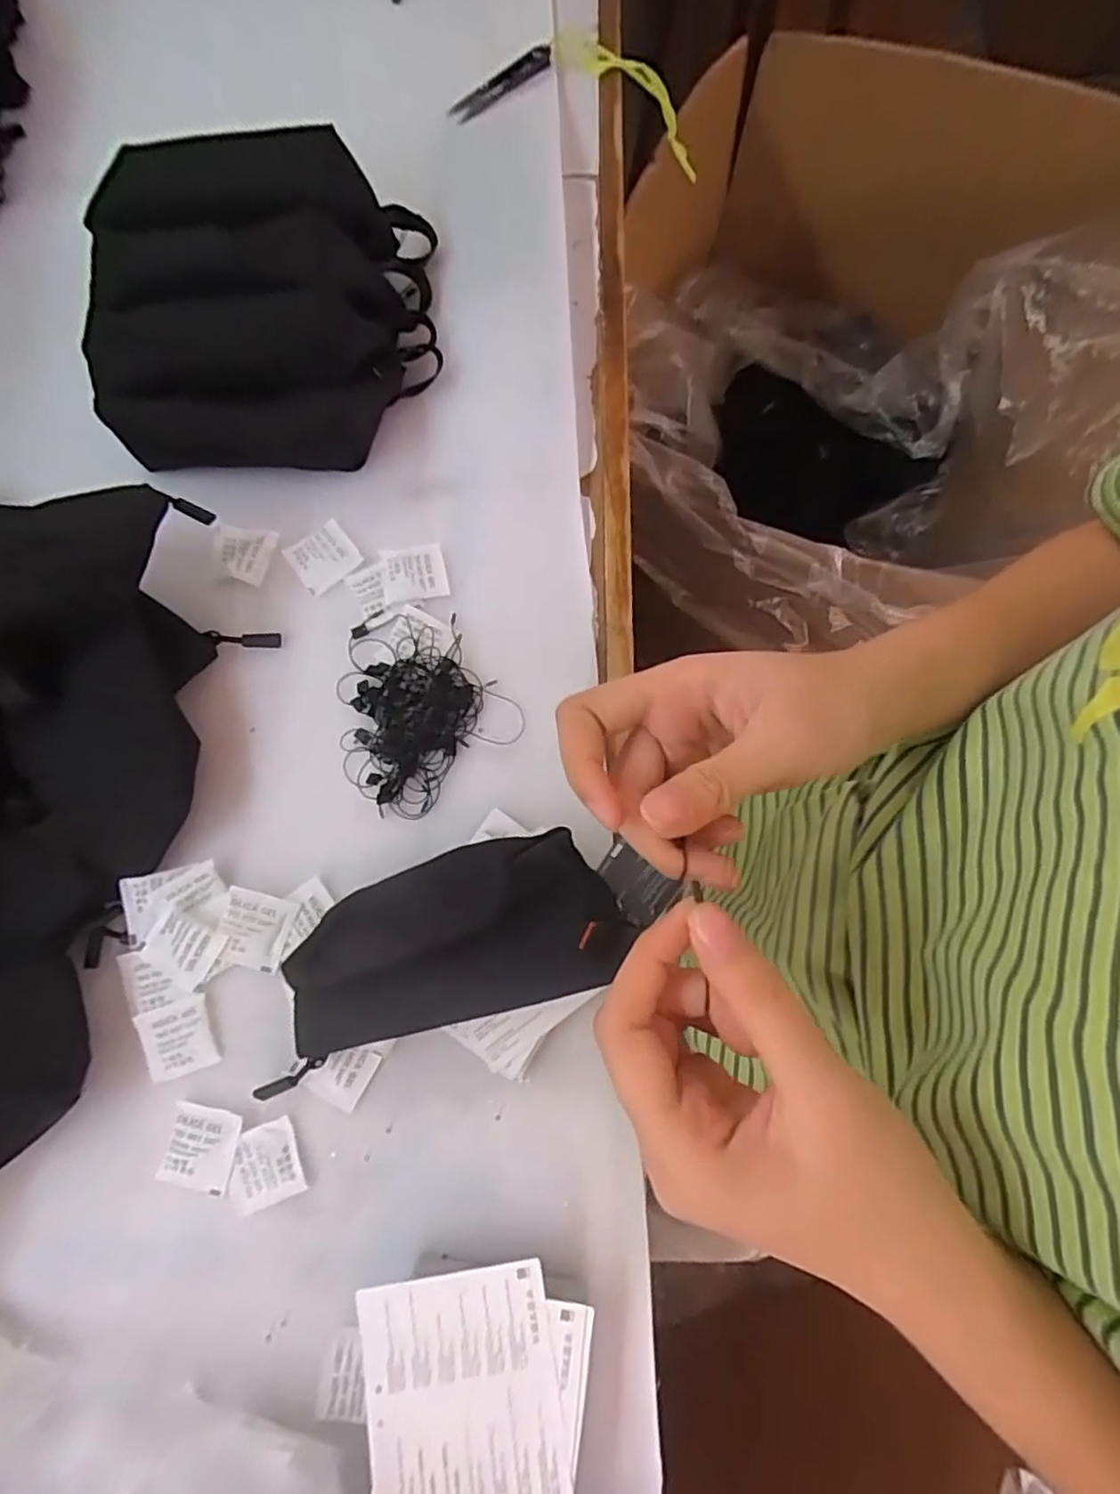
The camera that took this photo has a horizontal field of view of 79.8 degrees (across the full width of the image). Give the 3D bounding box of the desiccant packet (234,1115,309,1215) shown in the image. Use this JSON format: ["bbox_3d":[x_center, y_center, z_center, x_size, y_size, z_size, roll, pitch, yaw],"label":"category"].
[{"bbox_3d":[-0.156,0.222,0.357,0.033,0.004,0.039,-21,78,-4],"label":"desiccant packet"}]

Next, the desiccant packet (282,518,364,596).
[{"bbox_3d":[-0.154,-0.124,0.436,0.041,0.005,0.037,-37,79,-7],"label":"desiccant packet"}]

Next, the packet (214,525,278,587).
[{"bbox_3d":[-0.207,-0.128,0.436,0.036,0.006,0.038,15,78,4],"label":"packet"}]

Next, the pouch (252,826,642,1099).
[{"bbox_3d":[-0.066,0.098,0.322,0.205,0.038,0.079,-24,77,22],"label":"pouch"}]

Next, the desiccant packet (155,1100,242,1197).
[{"bbox_3d":[-0.191,0.214,0.356,0.040,0.004,0.040,11,78,3],"label":"desiccant packet"}]

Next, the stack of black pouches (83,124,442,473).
[{"bbox_3d":[-0.190,-0.284,0.436,0.201,0.085,0.194,2,77,1],"label":"stack of black pouches"}]

